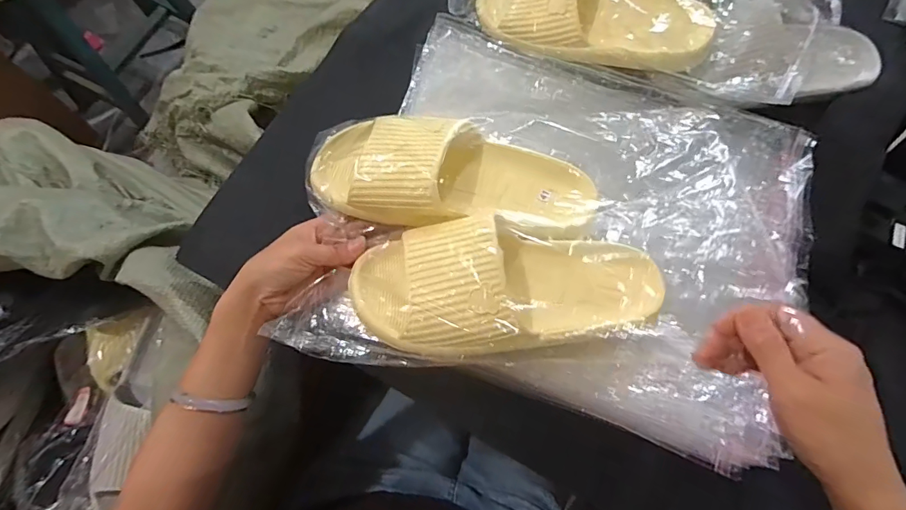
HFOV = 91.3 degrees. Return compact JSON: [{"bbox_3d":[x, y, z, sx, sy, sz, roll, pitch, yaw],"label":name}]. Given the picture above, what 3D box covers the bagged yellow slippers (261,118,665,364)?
[{"bbox_3d":[0.019,-0.018,0.373,0.298,0.062,0.209,4,72,-1],"label":"bagged yellow slippers"}]

